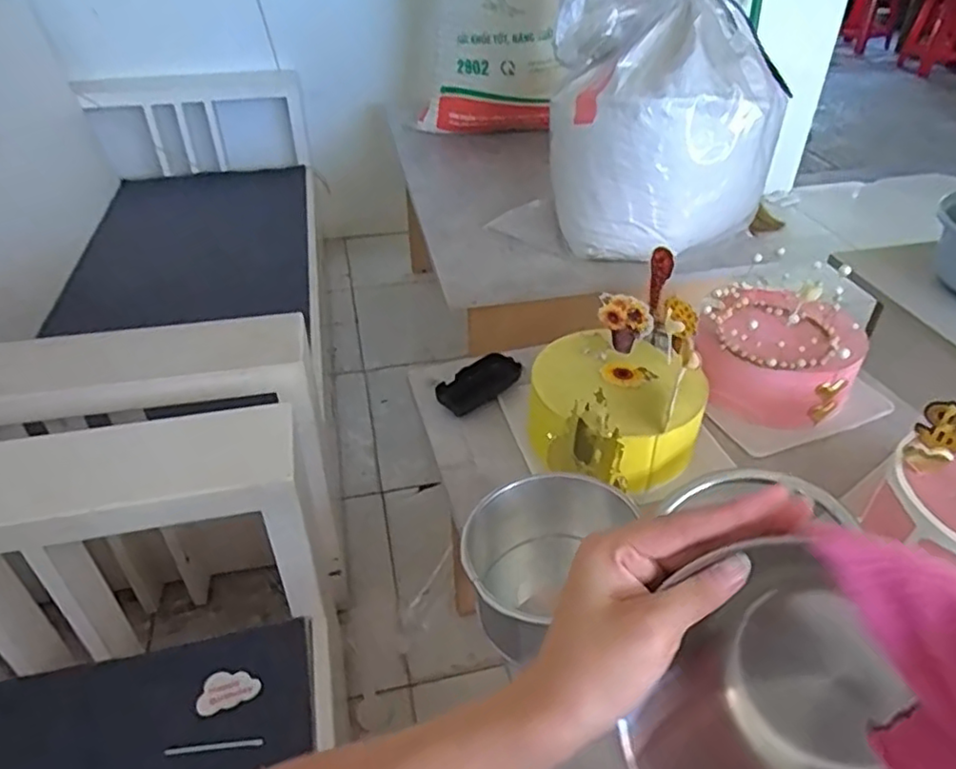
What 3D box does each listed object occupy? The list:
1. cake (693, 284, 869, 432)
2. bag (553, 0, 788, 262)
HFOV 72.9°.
[{"bbox_3d":[0.340,-0.037,0.754,0.159,0.116,0.162,4,39,8],"label":"cake"},{"bbox_3d":[0.298,-0.486,1.036,0.338,0.451,0.396,4,39,8],"label":"bag"}]

